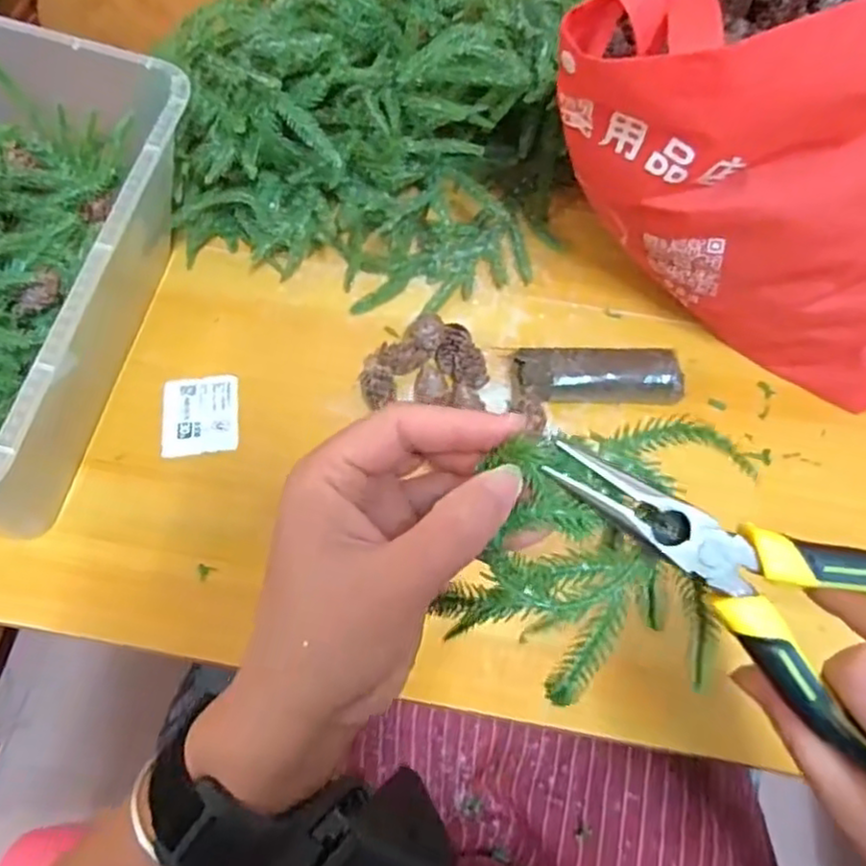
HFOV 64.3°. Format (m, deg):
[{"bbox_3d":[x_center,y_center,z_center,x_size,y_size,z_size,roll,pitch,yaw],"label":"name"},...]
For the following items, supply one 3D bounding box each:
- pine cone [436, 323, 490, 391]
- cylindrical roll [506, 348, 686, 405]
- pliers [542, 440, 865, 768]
[{"bbox_3d":[0.018,-0.052,0.473,0.028,0.021,0.051,-18,64,-11],"label":"pine cone"},{"bbox_3d":[0.112,-0.038,0.471,0.113,0.027,0.039,1,62,-1],"label":"cylindrical roll"},{"bbox_3d":[0.098,0.046,0.217,0.134,0.023,0.058,29,65,6],"label":"pliers"}]

